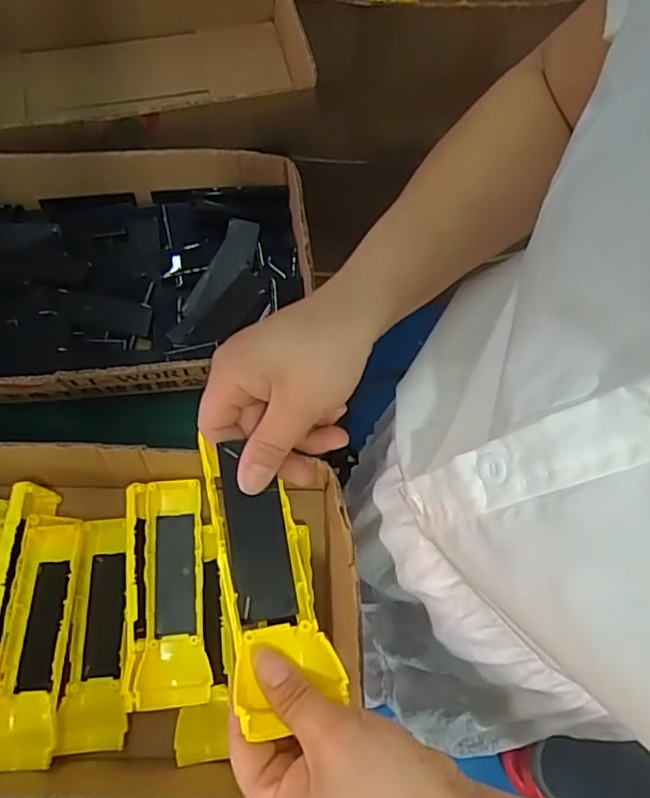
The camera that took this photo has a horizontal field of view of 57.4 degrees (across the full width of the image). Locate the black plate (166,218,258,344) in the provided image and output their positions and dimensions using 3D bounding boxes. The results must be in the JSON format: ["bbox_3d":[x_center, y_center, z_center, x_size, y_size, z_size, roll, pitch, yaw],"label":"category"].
[{"bbox_3d":[-0.101,-0.112,0.564,0.044,0.007,0.137,19,76,23],"label":"black plate"}]

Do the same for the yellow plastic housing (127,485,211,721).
[{"bbox_3d":[-0.121,0.144,0.457,0.055,0.031,0.164,-7,67,-6],"label":"yellow plastic housing"}]

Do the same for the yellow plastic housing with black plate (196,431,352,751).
[{"bbox_3d":[-0.032,0.085,0.306,0.049,0.021,0.143,-15,62,-9],"label":"yellow plastic housing with black plate"}]

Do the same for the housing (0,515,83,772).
[{"bbox_3d":[-0.213,0.174,0.442,0.046,0.030,0.172,-2,67,-4],"label":"housing"}]

